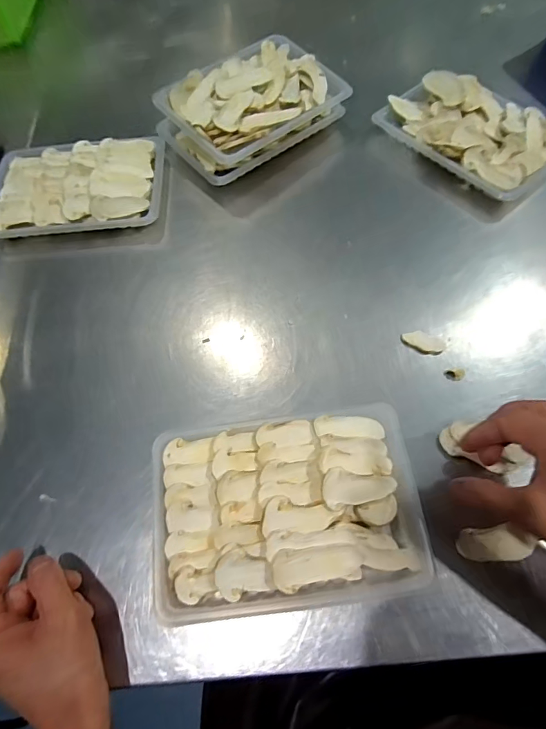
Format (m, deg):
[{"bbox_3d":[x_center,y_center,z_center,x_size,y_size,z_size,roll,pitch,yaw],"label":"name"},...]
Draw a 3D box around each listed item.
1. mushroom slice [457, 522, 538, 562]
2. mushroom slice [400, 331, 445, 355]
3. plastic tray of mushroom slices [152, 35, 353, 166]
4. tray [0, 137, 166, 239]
[{"bbox_3d":[0.174,0.141,0.332,0.055,0.011,0.023,0,64,1],"label":"mushroom slice"},{"bbox_3d":[0.147,-0.022,0.415,0.040,0.004,0.020,26,68,13],"label":"mushroom slice"},{"bbox_3d":[-0.022,-0.328,0.515,0.202,0.034,0.134,-40,70,-17],"label":"plastic tray of mushroom slices"},{"bbox_3d":[-0.238,-0.220,0.510,0.207,0.028,0.138,-2,64,0],"label":"tray"}]

